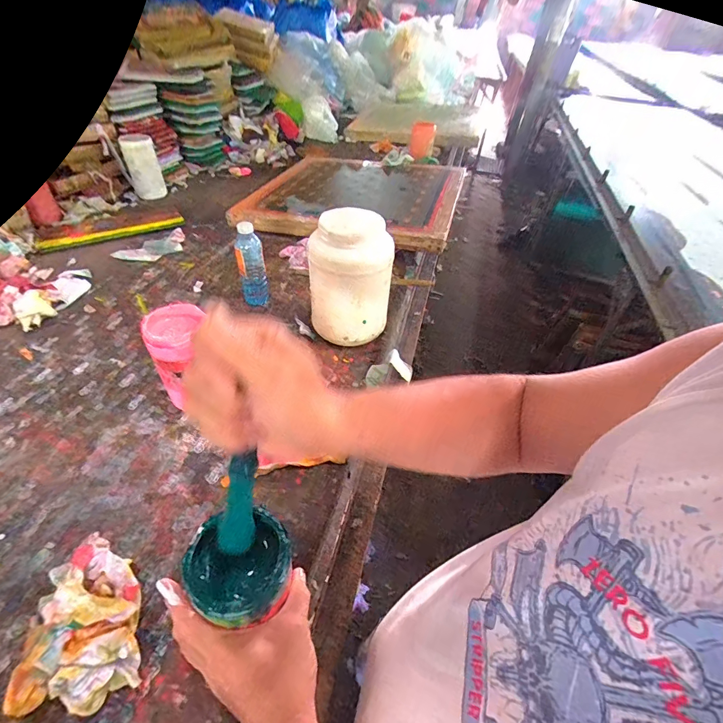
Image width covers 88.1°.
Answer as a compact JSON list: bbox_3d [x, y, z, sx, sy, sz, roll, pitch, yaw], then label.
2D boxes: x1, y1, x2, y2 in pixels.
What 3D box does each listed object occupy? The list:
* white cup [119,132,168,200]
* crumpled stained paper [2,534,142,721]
[{"bbox_3d":[-0.723,-0.646,1.244,0.102,0.173,0.078,-19,49,-22],"label":"white cup"},{"bbox_3d":[-0.311,0.280,0.402,0.113,0.070,0.160,-16,48,-20],"label":"crumpled stained paper"}]

